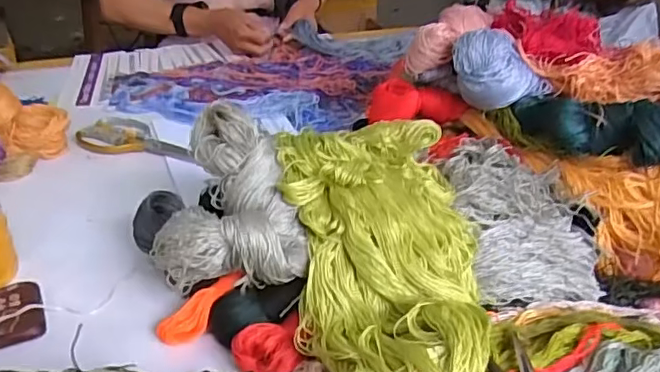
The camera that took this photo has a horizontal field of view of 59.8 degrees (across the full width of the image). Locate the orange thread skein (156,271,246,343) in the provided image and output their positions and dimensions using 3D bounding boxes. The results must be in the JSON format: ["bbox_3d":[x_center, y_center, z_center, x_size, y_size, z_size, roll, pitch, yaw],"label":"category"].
[{"bbox_3d":[-0.121,0.116,0.551,0.091,0.021,0.027,-44,49,-14],"label":"orange thread skein"}]

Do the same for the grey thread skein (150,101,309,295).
[{"bbox_3d":[-0.093,0.010,0.554,0.136,0.108,0.150,0,32,-6],"label":"grey thread skein"}]

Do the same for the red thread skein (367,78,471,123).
[{"bbox_3d":[0.121,-0.113,0.803,0.135,0.048,0.047,8,32,7],"label":"red thread skein"}]

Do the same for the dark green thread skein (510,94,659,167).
[{"bbox_3d":[0.308,-0.070,0.658,0.200,0.069,0.070,22,36,27],"label":"dark green thread skein"}]

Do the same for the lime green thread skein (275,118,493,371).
[{"bbox_3d":[0.049,0.055,0.525,0.182,0.088,0.342,0,32,-6],"label":"lime green thread skein"}]

